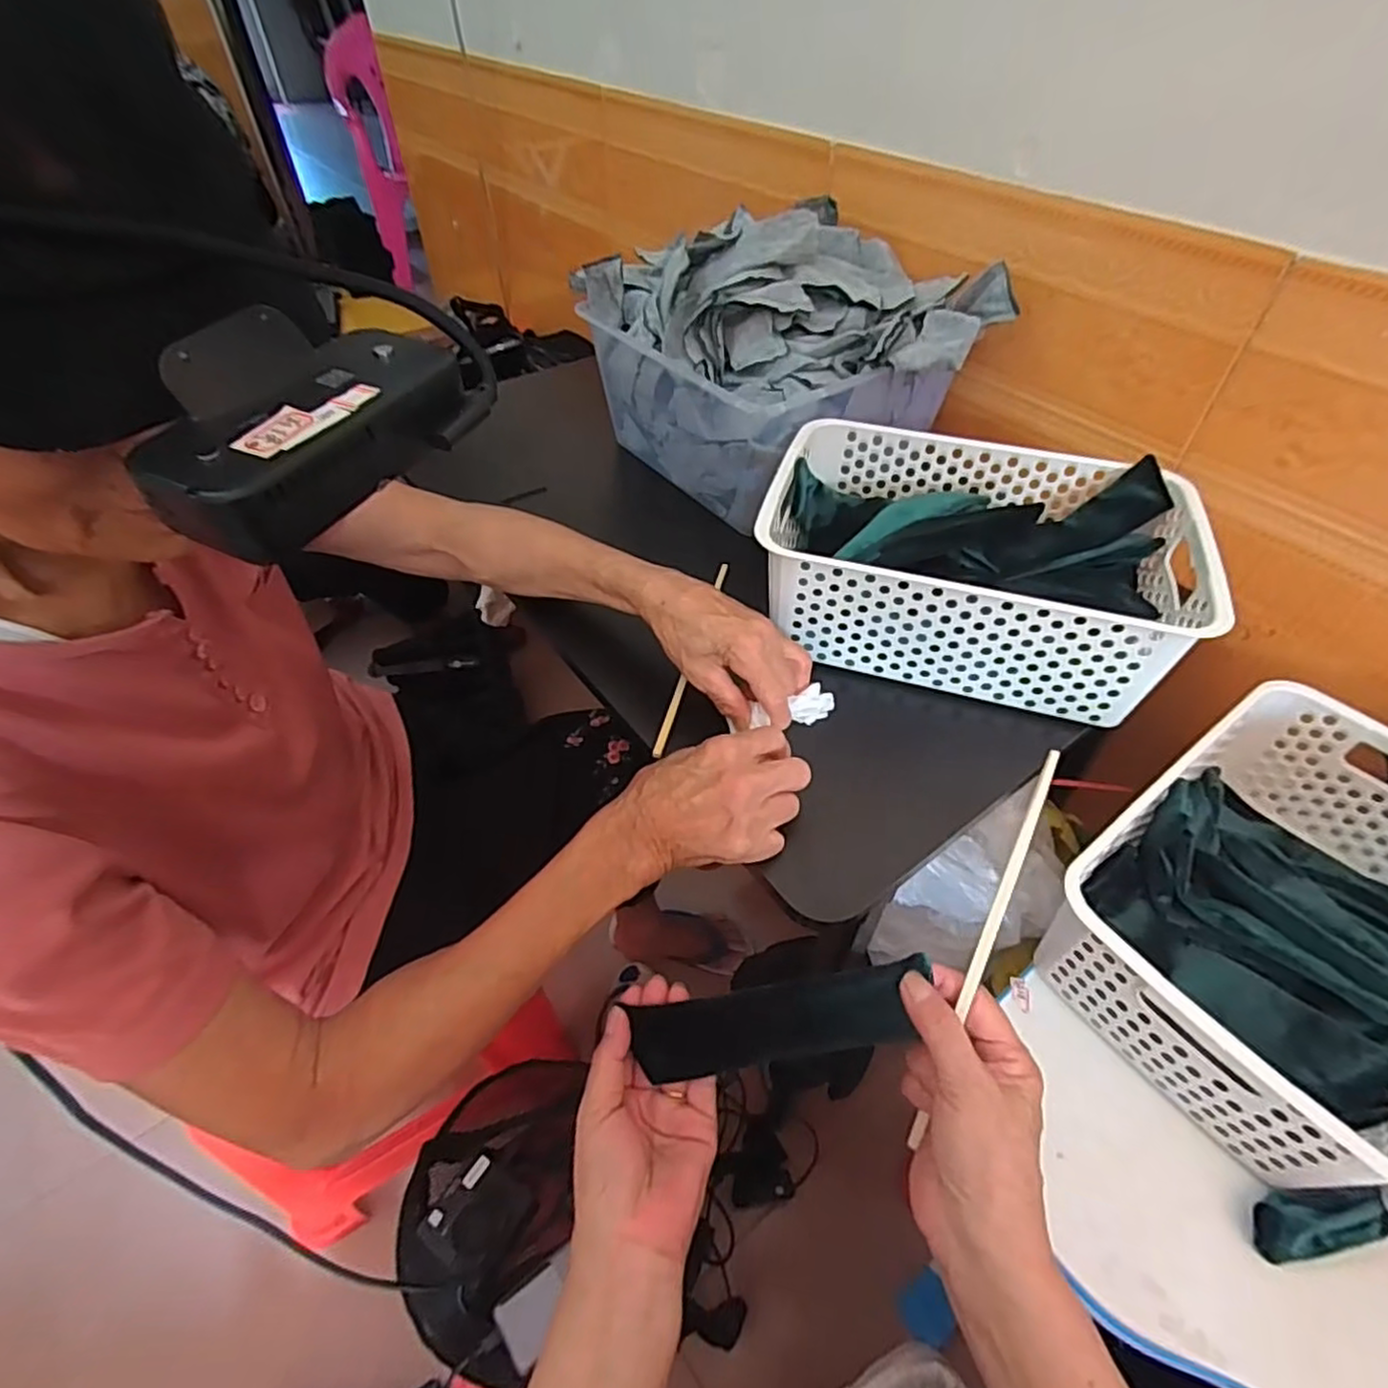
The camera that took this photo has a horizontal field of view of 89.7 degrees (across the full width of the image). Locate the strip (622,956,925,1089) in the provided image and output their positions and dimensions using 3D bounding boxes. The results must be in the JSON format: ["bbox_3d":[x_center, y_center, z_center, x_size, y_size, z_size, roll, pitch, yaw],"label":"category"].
[{"bbox_3d":[0.046,0.189,0.399,0.170,0.005,0.043,-18,84,13],"label":"strip"}]

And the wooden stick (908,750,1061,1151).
[{"bbox_3d":[0.148,0.132,0.357,0.008,0.219,0.007,15,16,13],"label":"wooden stick"}]

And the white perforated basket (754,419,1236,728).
[{"bbox_3d":[0.217,-0.110,0.558,0.308,0.099,0.211,14,51,12],"label":"white perforated basket"}]

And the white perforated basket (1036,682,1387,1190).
[{"bbox_3d":[0.394,0.143,0.461,0.306,0.112,0.201,-30,56,-23],"label":"white perforated basket"}]

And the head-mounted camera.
[{"bbox_3d":[-0.124,-0.091,0.227,0.068,0.034,0.119,29,56,23],"label":"head-mounted camera"}]

